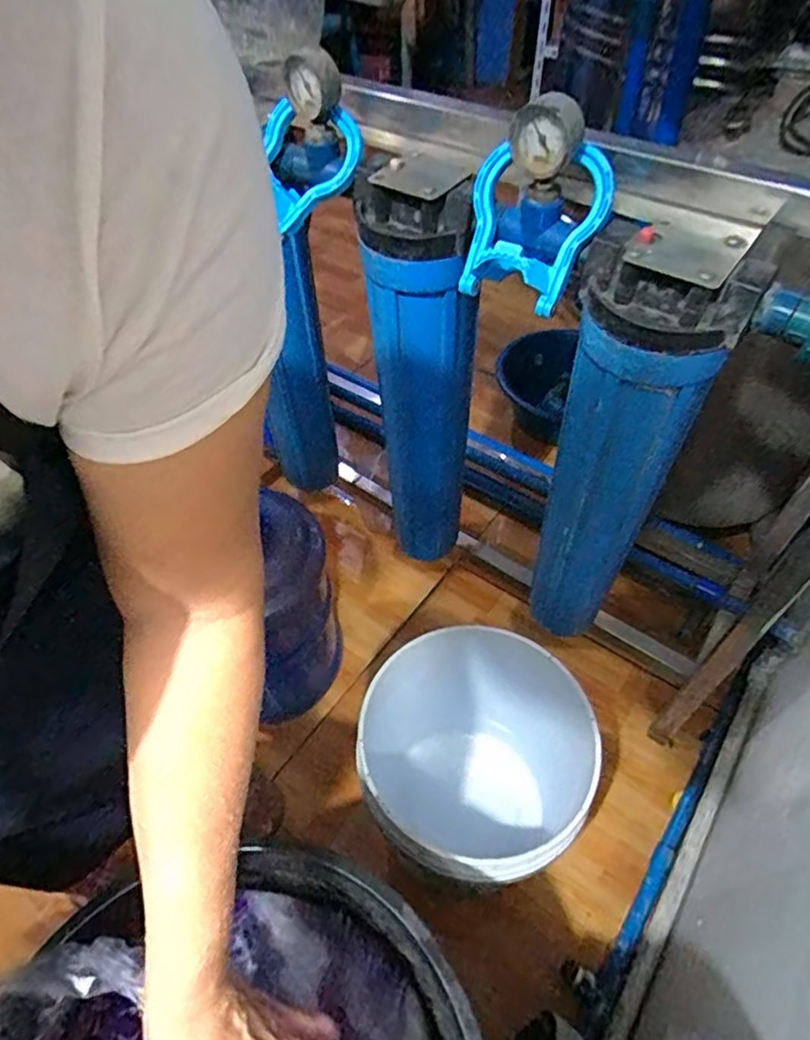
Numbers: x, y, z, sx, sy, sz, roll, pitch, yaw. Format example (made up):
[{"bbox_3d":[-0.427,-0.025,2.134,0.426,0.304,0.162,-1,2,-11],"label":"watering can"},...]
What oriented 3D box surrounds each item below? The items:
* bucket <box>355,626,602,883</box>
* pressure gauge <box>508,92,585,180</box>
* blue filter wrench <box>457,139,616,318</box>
[{"bbox_3d":[0.090,0.360,0.857,0.282,0.310,0.297,0,49,1],"label":"bucket"},{"bbox_3d":[0.112,-0.302,0.474,0.024,0.053,0.059,-33,56,-24],"label":"pressure gauge"},{"bbox_3d":[0.106,-0.245,0.511,0.121,0.131,0.046,18,19,26],"label":"blue filter wrench"}]

